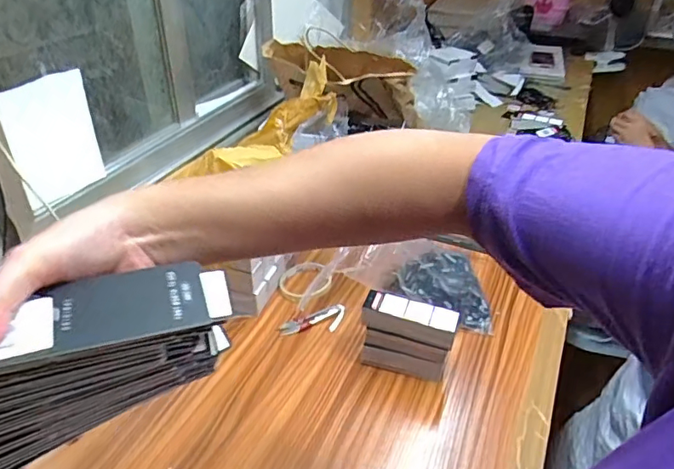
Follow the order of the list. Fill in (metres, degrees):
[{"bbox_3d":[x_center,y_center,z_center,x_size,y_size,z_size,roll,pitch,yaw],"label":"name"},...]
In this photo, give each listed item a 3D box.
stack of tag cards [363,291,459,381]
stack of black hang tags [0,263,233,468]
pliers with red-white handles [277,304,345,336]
[{"bbox_3d":[0.095,0.141,0.710,0.119,0.113,0.041,11,35,14],"label":"stack of tag cards"},{"bbox_3d":[-0.121,0.055,0.254,0.138,0.064,0.048,-24,40,-16],"label":"stack of black hang tags"},{"bbox_3d":[-0.034,0.133,0.795,0.104,0.012,0.039,-14,37,-20],"label":"pliers with red-white handles"}]

